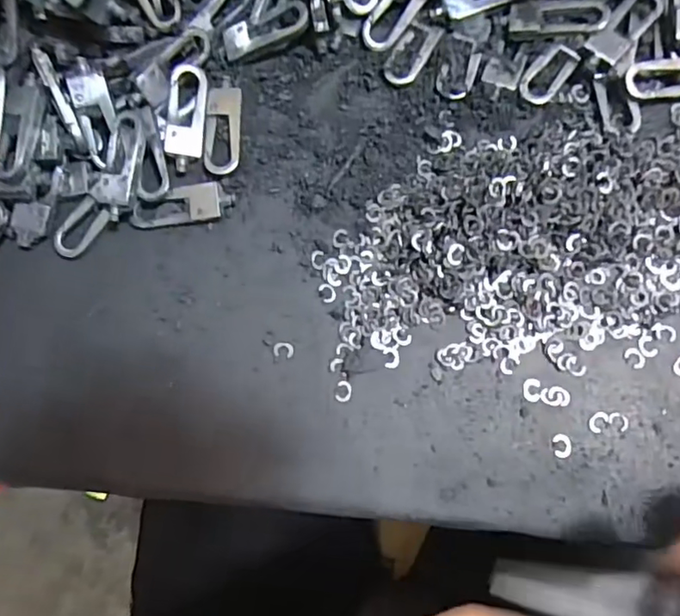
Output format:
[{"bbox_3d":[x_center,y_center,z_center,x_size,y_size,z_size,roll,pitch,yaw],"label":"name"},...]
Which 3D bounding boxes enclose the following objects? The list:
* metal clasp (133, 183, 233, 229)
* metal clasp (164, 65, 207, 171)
[{"bbox_3d":[-0.065,-0.042,0.234,0.042,0.007,0.014,-7,80,3],"label":"metal clasp"},{"bbox_3d":[-0.064,-0.079,0.236,0.015,0.007,0.043,4,80,5],"label":"metal clasp"}]

